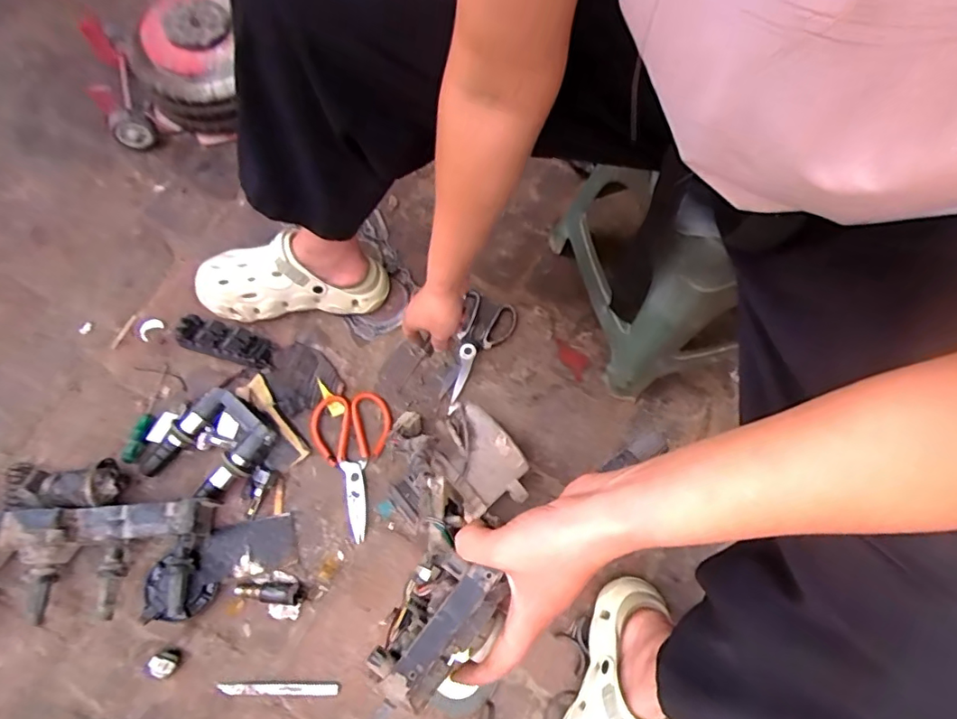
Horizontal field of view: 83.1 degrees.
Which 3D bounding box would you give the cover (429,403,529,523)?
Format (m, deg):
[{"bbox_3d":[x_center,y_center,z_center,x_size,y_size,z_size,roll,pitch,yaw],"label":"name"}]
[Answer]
[{"bbox_3d":[0.002,0.129,0.663,0.095,0.030,0.135,-36,99,-17],"label":"cover"}]

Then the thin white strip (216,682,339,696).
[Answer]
[{"bbox_3d":[-0.242,0.399,0.655,0.140,0.010,0.013,1,69,-2],"label":"thin white strip"}]

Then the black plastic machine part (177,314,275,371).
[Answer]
[{"bbox_3d":[-0.363,-0.025,0.773,0.140,0.027,0.051,20,69,-6],"label":"black plastic machine part"}]

